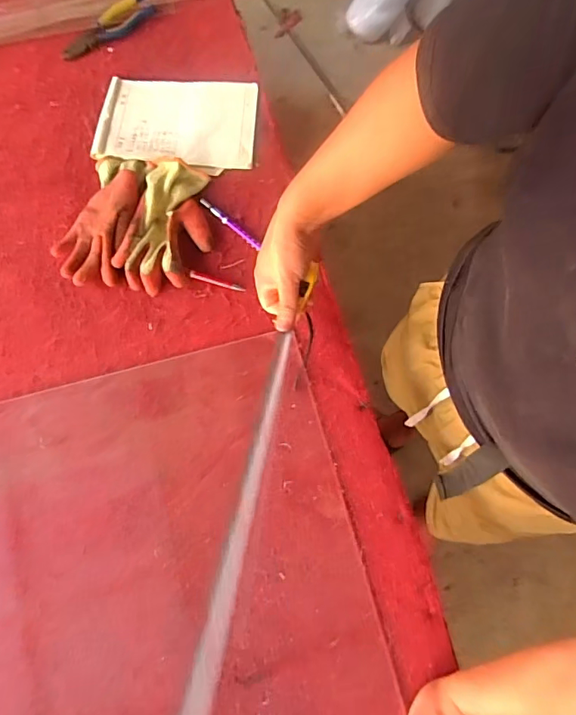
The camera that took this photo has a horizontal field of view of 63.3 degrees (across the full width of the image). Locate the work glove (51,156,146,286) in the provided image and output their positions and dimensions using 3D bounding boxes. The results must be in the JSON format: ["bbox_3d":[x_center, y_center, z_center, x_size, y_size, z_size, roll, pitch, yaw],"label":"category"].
[{"bbox_3d":[-0.291,-0.217,0.731,0.119,0.038,0.225,8,73,3],"label":"work glove"}]

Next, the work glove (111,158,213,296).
[{"bbox_3d":[-0.187,-0.205,0.730,0.142,0.031,0.223,13,73,4],"label":"work glove"}]

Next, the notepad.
[{"bbox_3d":[-0.187,-0.400,0.793,0.262,0.019,0.182,3,71,4],"label":"notepad"}]

